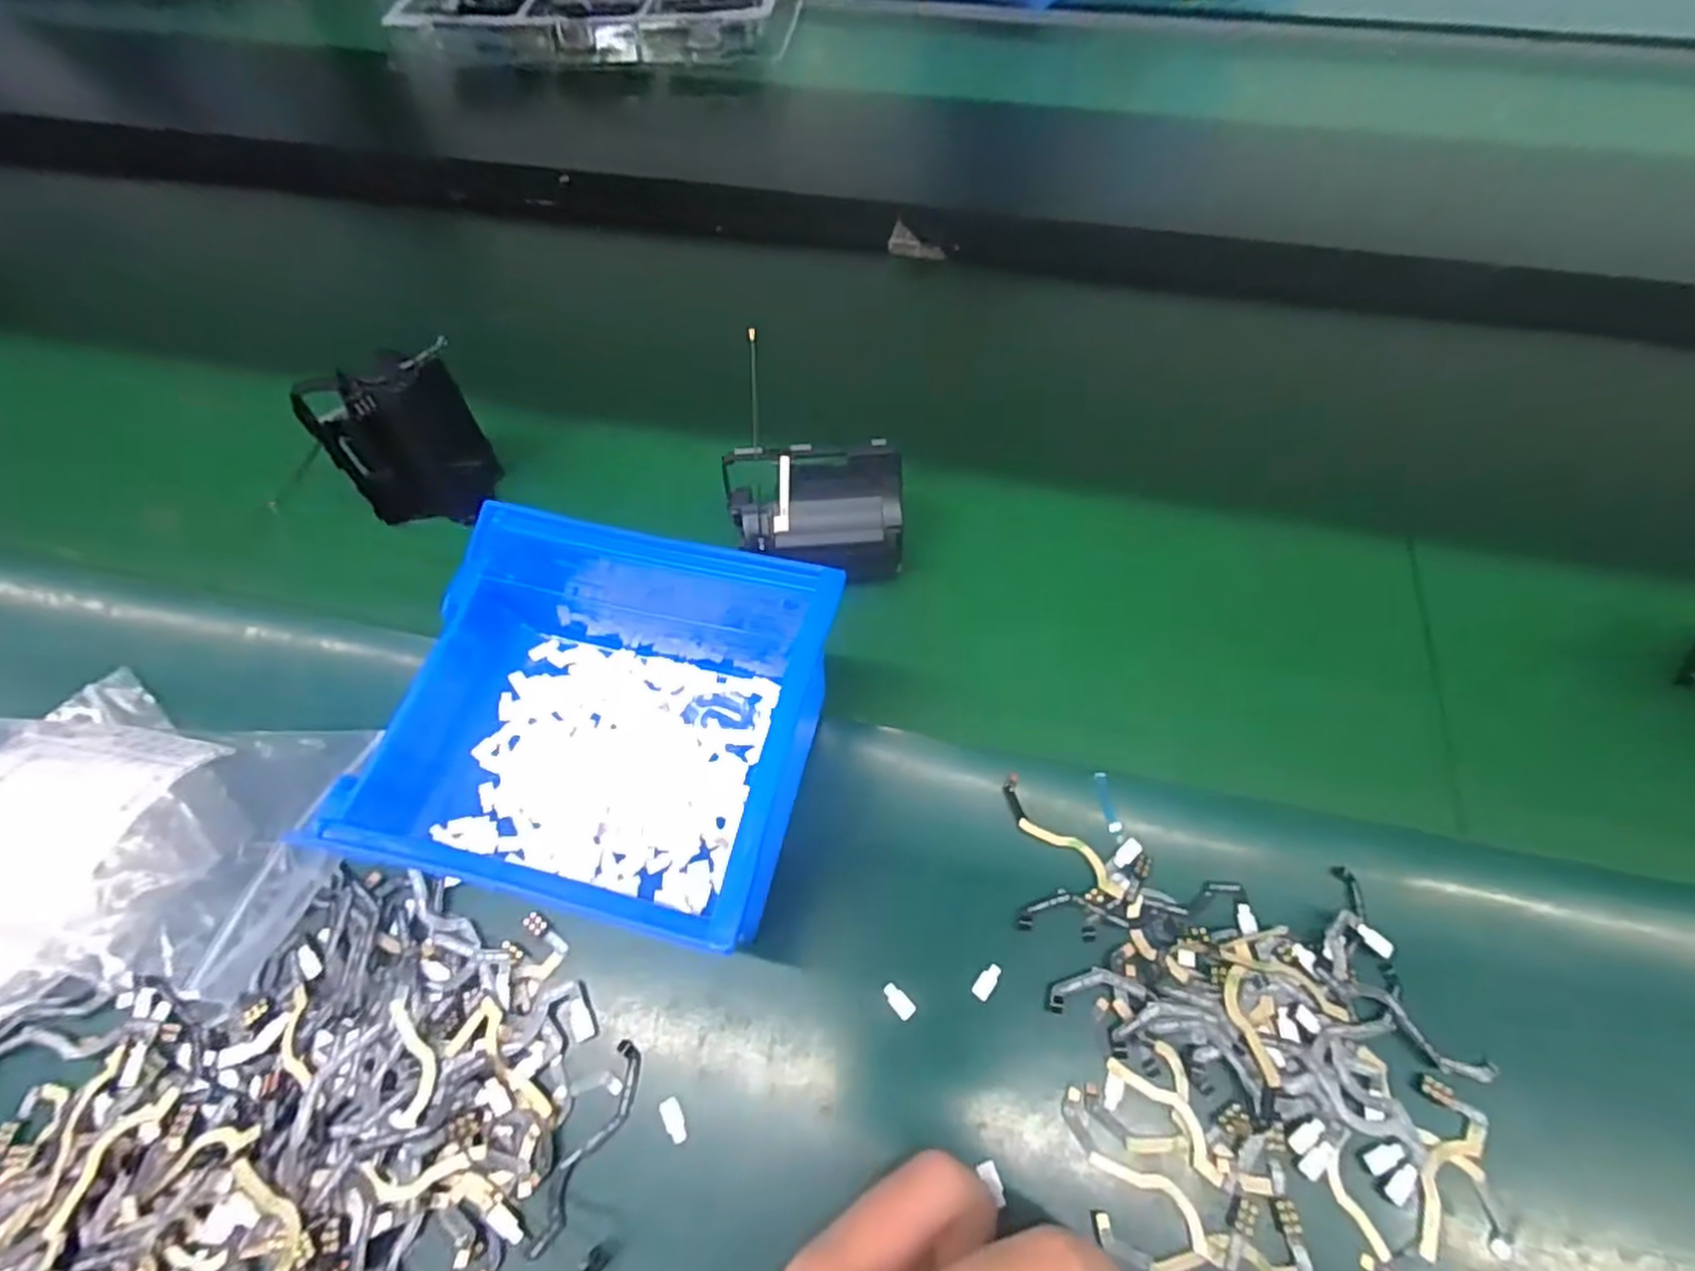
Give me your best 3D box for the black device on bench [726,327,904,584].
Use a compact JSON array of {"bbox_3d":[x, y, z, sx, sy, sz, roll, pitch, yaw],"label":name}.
[{"bbox_3d":[-0.013,-0.046,0.298,0.067,0.045,0.043,-4,59,-2],"label":"black device on bench"}]

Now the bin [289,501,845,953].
[{"bbox_3d":[-0.076,0.021,0.239,0.137,0.071,0.126,12,60,8],"label":"bin"}]

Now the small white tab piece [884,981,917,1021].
[{"bbox_3d":[0.016,0.111,0.224,0.005,0.004,0.011,-39,66,-20],"label":"small white tab piece"}]

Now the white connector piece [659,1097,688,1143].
[{"bbox_3d":[-0.050,0.139,0.211,0.005,0.004,0.011,-25,62,-14],"label":"white connector piece"}]

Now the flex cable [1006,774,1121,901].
[{"bbox_3d":[0.070,0.067,0.243,0.011,0.004,0.050,-37,66,-19],"label":"flex cable"}]

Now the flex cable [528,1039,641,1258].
[{"bbox_3d":[-0.073,0.145,0.209,0.011,0.004,0.054,19,62,12],"label":"flex cable"}]

